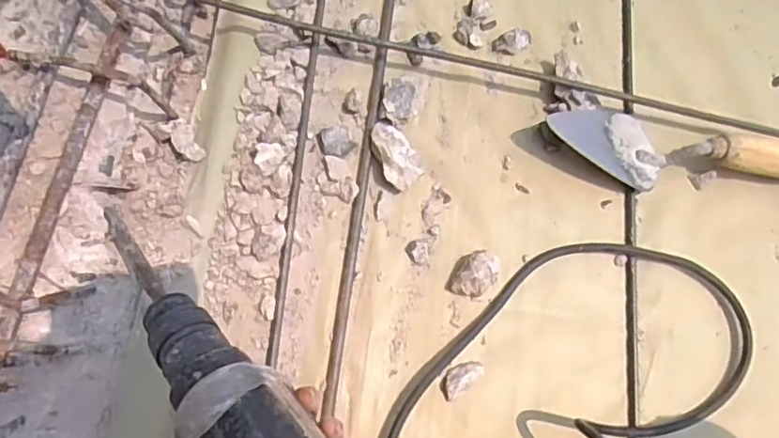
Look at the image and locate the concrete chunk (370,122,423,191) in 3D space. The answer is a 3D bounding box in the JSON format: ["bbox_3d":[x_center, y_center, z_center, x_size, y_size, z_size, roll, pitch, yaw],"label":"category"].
[{"bbox_3d":[0.007,-0.056,0.525,0.035,0.022,0.061,-20,78,-13],"label":"concrete chunk"}]

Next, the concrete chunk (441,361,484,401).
[{"bbox_3d":[0.058,0.128,0.489,0.038,0.011,0.020,-36,82,-16],"label":"concrete chunk"}]

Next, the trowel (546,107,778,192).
[{"bbox_3d":[0.268,-0.062,0.537,0.268,0.044,0.072,3,77,-3],"label":"trowel"}]

